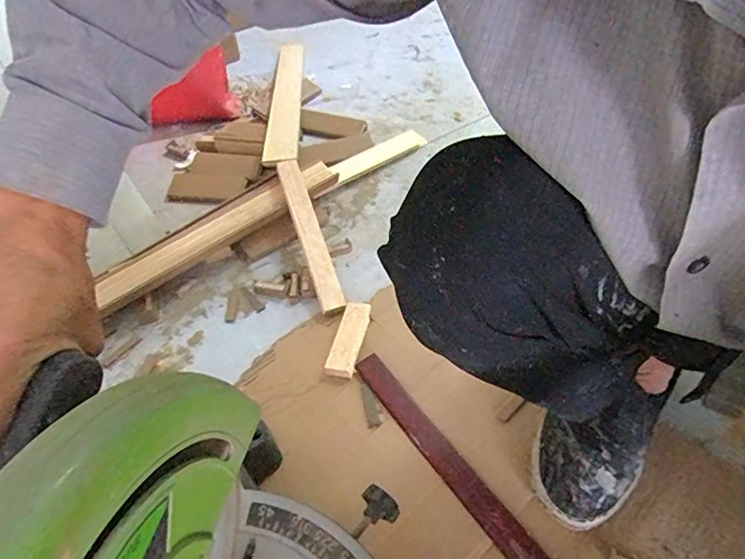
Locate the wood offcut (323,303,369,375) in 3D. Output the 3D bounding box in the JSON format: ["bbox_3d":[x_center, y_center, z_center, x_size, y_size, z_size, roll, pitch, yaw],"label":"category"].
[{"bbox_3d":[-0.033,0.078,0.683,0.042,0.021,0.111,9,49,11],"label":"wood offcut"}]

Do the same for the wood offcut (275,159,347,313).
[{"bbox_3d":[-0.097,-0.073,0.768,0.036,0.019,0.266,-15,67,-11],"label":"wood offcut"}]

